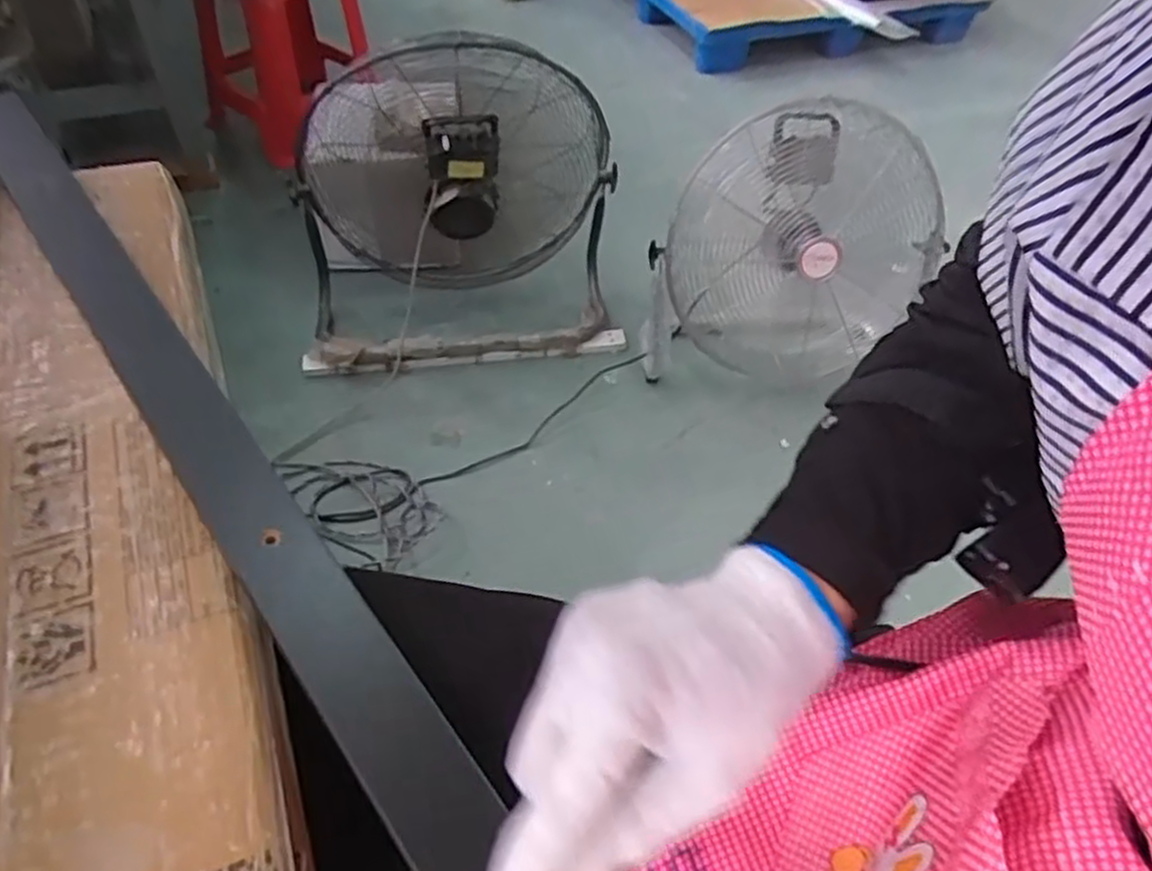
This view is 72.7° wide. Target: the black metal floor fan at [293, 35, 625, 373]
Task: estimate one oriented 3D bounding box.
[{"bbox_3d":[-0.220,-0.453,1.501,0.626,0.559,0.313,-10,50,-13],"label":"black metal floor fan"}]

